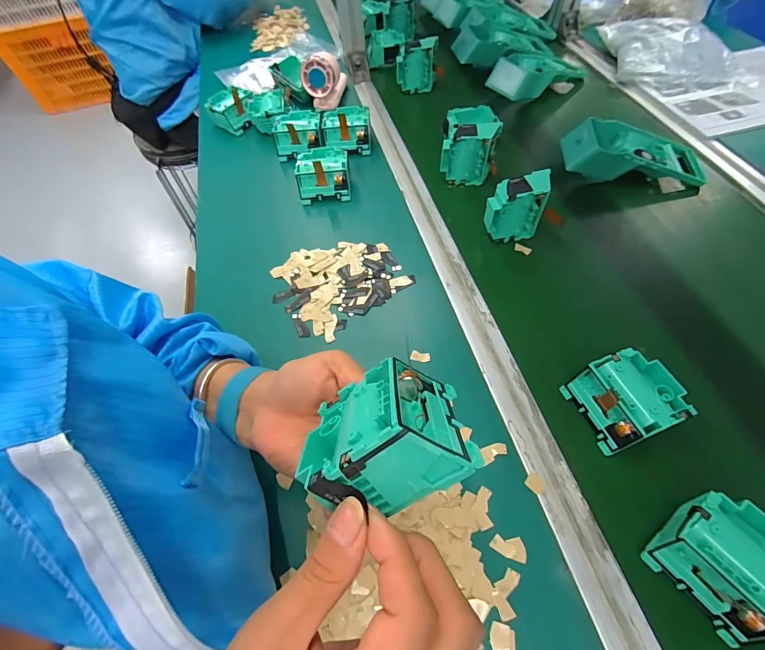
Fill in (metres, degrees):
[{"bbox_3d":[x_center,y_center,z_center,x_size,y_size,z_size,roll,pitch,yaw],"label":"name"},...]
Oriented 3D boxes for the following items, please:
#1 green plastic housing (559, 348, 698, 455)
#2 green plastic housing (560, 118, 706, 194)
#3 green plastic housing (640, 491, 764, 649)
[{"bbox_3d":[0.225,0.070,0.348,0.077,0.047,0.072,-20,59,-8],"label":"green plastic housing"},{"bbox_3d":[0.358,-0.246,0.527,0.191,0.051,0.096,8,59,9],"label":"green plastic housing"},{"bbox_3d":[0.255,0.172,0.276,0.080,0.040,0.079,-35,62,-16],"label":"green plastic housing"}]

